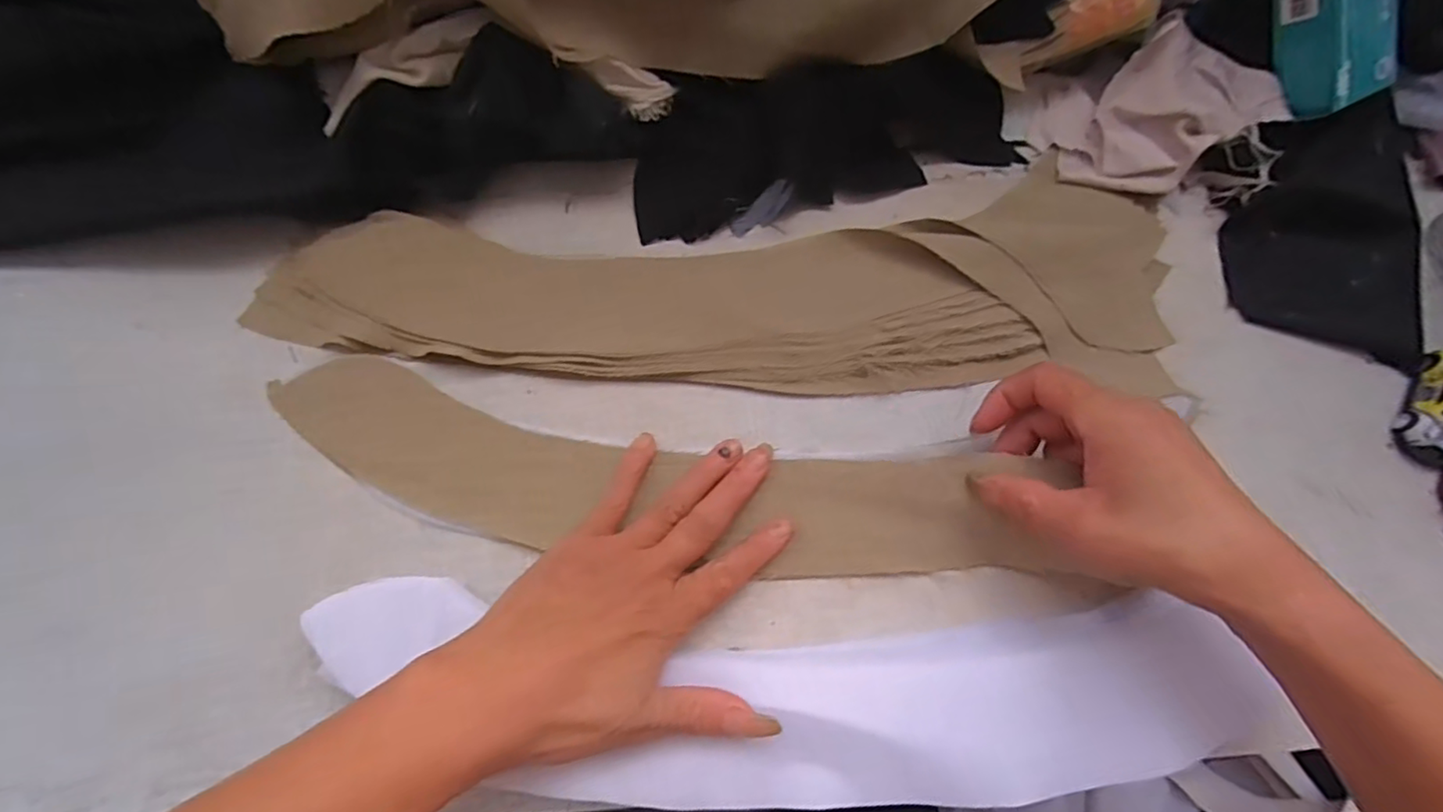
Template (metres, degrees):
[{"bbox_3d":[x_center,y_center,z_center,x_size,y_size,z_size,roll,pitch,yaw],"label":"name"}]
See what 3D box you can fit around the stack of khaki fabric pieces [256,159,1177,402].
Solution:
[{"bbox_3d":[0.006,-0.069,0.339,0.478,0.018,0.111,0,74,-1],"label":"stack of khaki fabric pieces"}]

